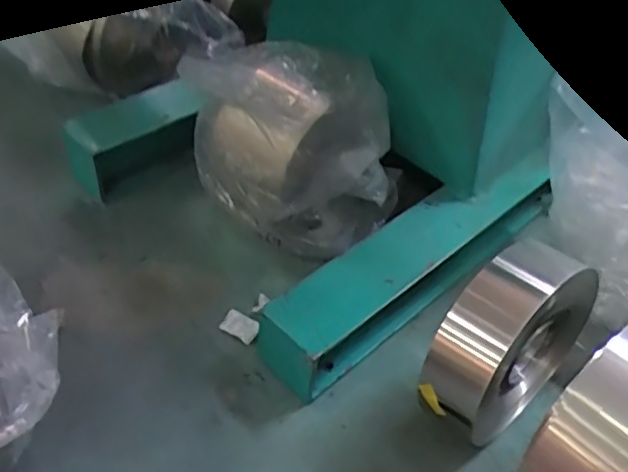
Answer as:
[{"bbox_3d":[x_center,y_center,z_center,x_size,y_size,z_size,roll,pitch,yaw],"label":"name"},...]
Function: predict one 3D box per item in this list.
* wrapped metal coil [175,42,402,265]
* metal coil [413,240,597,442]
[{"bbox_3d":[-0.039,-0.142,0.937,0.320,0.235,0.194,31,50,22],"label":"wrapped metal coil"},{"bbox_3d":[0.228,0.136,0.738,0.246,0.239,0.119,-31,56,-32],"label":"metal coil"}]

